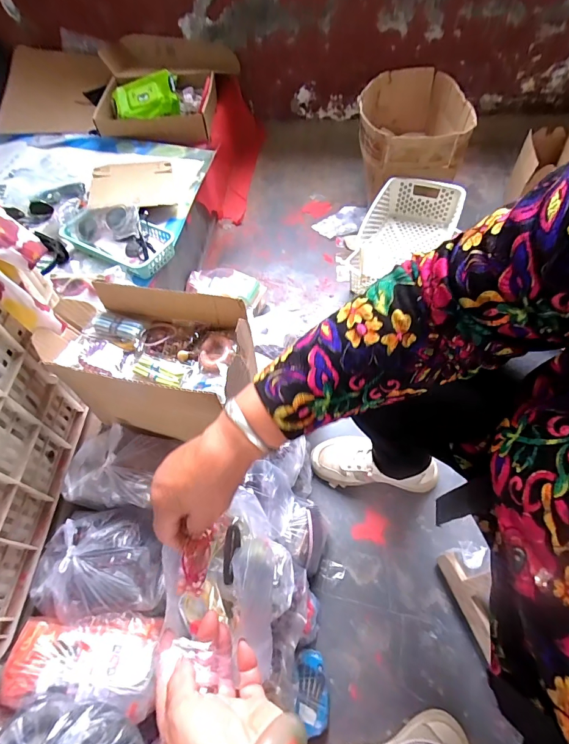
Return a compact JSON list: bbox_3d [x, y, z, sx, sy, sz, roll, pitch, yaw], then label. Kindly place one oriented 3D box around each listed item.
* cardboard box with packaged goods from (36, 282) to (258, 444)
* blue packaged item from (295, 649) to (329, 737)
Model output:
[{"bbox_3d":[-0.184,-0.013,0.535,0.263,0.150,0.149,7,60,7],"label":"cardboard box with packaged goods"},{"bbox_3d":[0.034,0.475,0.560,0.065,0.030,0.093,22,50,-32],"label":"blue packaged item"}]

